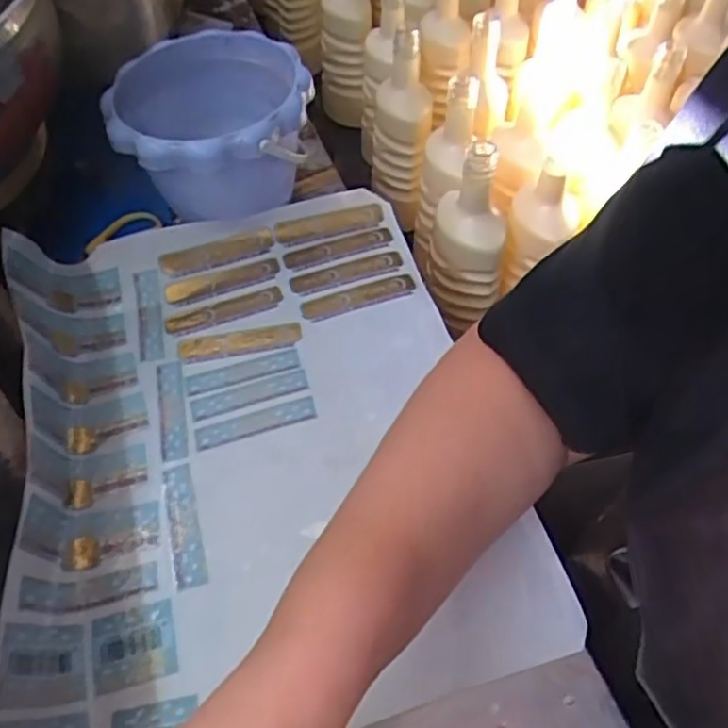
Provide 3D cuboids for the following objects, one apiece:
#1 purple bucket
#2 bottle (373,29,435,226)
[{"bbox_3d":[-0.120,-0.179,0.567,0.157,0.120,0.150,0,53,1],"label":"purple bucket"},{"bbox_3d":[0.049,-0.299,0.894,0.073,0.250,0.086,7,53,6],"label":"bottle"}]

